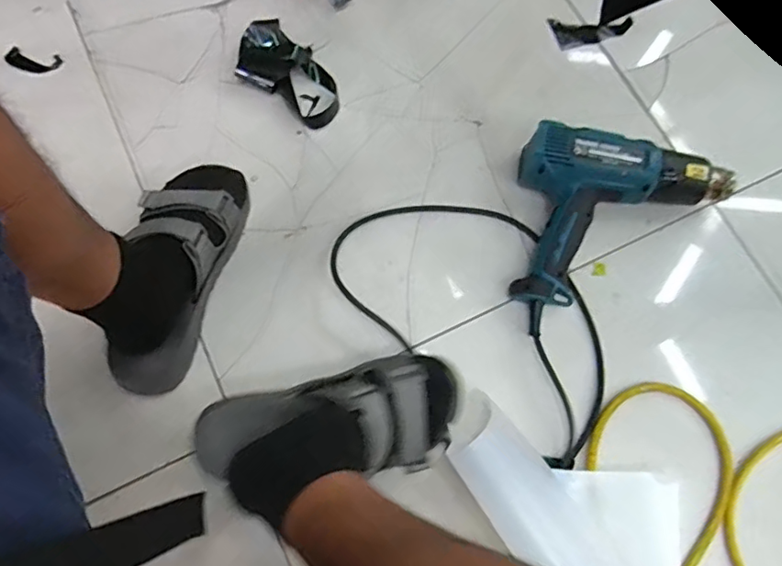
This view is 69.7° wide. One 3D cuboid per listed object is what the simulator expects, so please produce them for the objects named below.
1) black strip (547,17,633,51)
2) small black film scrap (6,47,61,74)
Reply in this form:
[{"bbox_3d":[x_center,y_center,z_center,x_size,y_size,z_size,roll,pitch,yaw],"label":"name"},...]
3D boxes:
[{"bbox_3d":[0.262,-0.339,0.744,0.097,0.021,0.051,-16,73,-7],"label":"black strip"},{"bbox_3d":[-0.444,-0.274,0.696,0.063,0.008,0.030,6,75,-10],"label":"small black film scrap"}]

